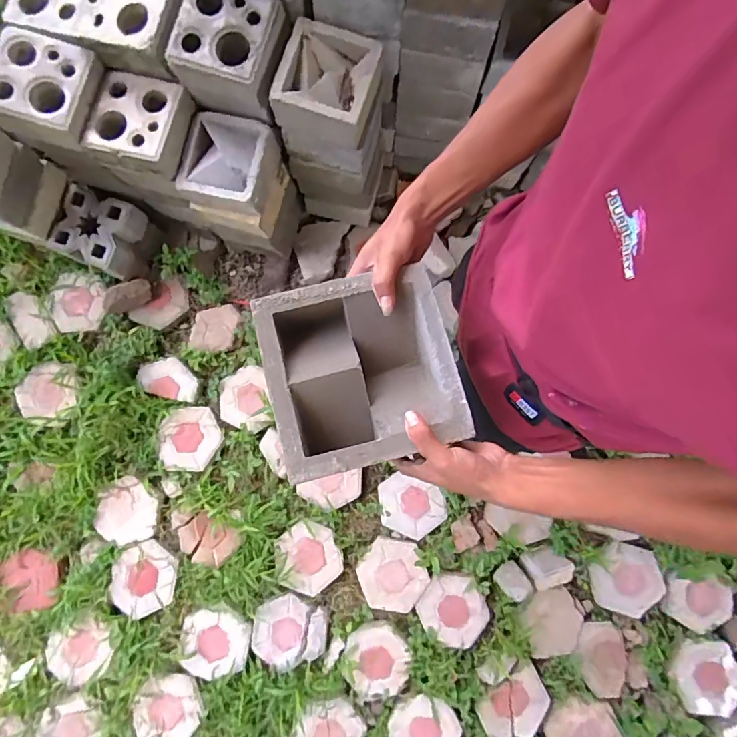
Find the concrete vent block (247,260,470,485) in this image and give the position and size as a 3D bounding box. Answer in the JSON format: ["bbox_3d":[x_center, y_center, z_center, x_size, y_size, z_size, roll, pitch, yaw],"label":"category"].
[{"bbox_3d":[-0.008,0.004,0.520,0.194,0.071,0.195,-14,80,-3],"label":"concrete vent block"}]

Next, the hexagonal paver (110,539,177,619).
[{"bbox_3d":[-0.669,0.623,1.384,0.196,0.034,0.200,-16,83,-1],"label":"hexagonal paver"}]

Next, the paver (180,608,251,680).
[{"bbox_3d":[-0.450,0.808,1.364,0.187,0.028,0.191,8,83,2],"label":"paver"}]

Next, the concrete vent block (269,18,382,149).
[{"bbox_3d":[-0.090,-0.662,1.082,0.205,0.111,0.227,15,83,2],"label":"concrete vent block"}]

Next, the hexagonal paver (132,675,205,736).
[{"bbox_3d":[-0.575,0.984,1.334,0.193,0.025,0.196,7,83,1],"label":"hexagonal paver"}]

